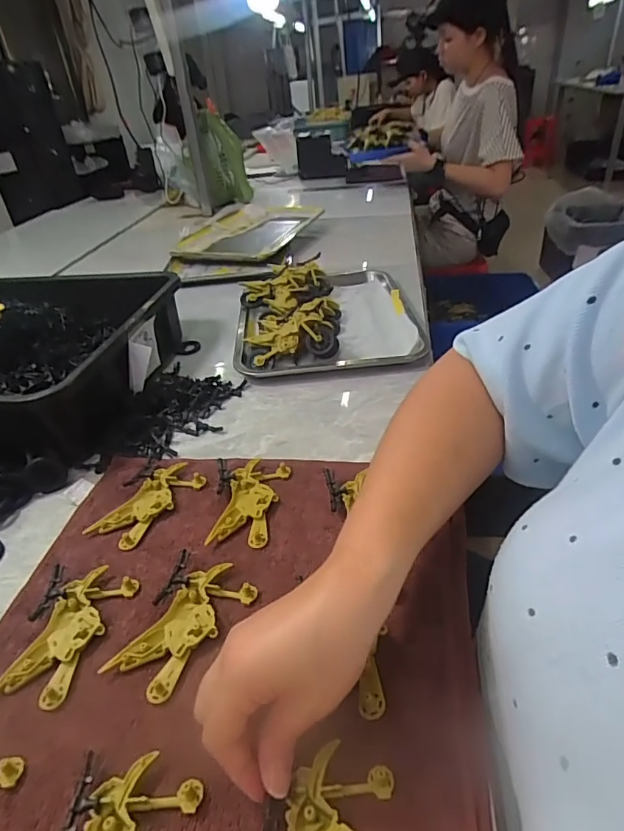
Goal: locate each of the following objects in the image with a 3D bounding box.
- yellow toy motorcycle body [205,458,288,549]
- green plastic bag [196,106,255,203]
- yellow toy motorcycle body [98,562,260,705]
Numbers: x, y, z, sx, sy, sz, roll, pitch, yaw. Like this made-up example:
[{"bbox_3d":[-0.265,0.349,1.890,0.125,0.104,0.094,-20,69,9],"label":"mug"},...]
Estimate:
[{"bbox_3d":[-0.054,0.077,0.448,0.047,0.014,0.100,2,35,13],"label":"yellow toy motorcycle body"},{"bbox_3d":[-0.273,-0.796,1.549,0.136,0.248,0.081,-11,35,-7],"label":"green plastic bag"},{"bbox_3d":[-0.089,0.148,0.351,0.048,0.008,0.100,17,41,32],"label":"yellow toy motorcycle body"}]

